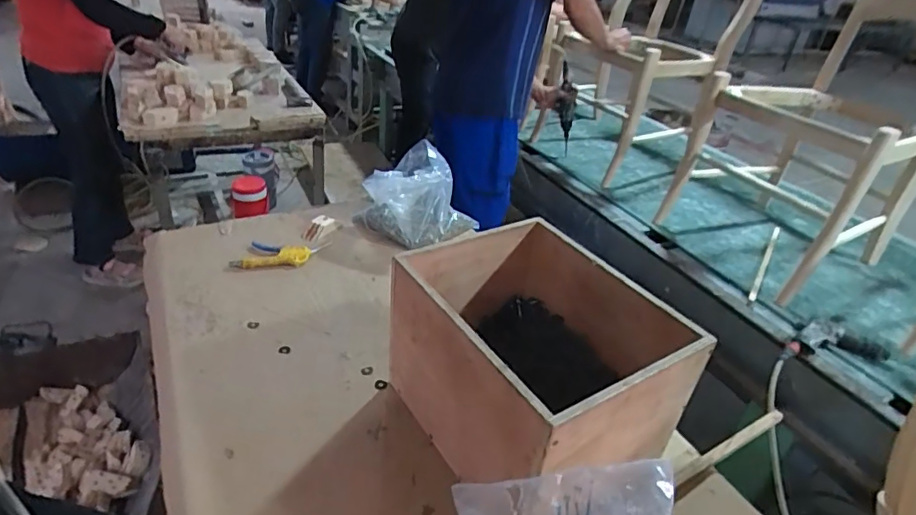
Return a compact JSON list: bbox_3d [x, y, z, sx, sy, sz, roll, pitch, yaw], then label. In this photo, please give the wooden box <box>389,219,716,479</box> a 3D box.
[{"bbox_3d":[0.094,0.146,0.721,0.264,0.243,0.333,-16,39,-31],"label":"wooden box"}]

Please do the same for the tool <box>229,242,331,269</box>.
[{"bbox_3d":[-0.367,-0.008,1.089,0.176,0.020,0.104,4,33,-5],"label":"tool"}]

